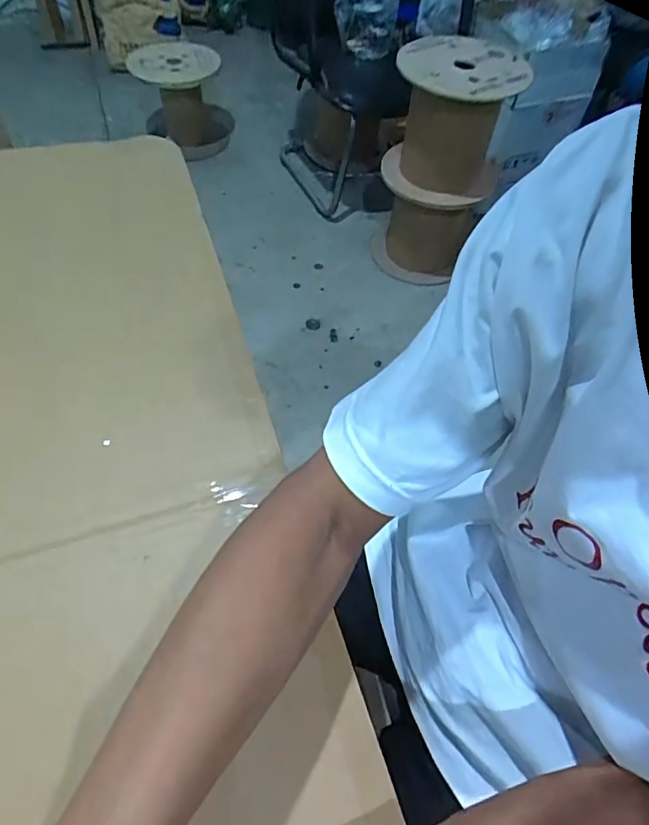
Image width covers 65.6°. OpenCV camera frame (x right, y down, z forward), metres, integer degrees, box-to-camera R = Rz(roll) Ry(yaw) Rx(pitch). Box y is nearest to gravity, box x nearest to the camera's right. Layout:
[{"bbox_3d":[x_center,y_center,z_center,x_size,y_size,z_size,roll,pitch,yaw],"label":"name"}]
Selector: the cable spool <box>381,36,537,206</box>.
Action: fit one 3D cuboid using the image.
[{"bbox_3d":[0.364,-0.853,1.480,0.331,0.365,0.288,4,58,1],"label":"cable spool"}]

